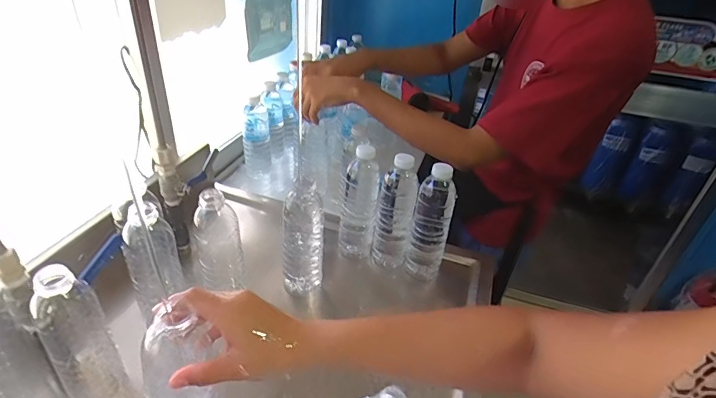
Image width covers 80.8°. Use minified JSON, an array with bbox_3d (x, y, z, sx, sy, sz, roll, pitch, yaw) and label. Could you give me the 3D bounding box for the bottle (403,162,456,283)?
[{"bbox_3d":[0.120,0.036,0.691,0.059,0.199,0.070,13,36,12],"label":"bottle"}]

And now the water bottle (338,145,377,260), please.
[{"bbox_3d":[0.003,0.005,0.712,0.060,0.199,0.052,4,35,-1],"label":"water bottle"}]

